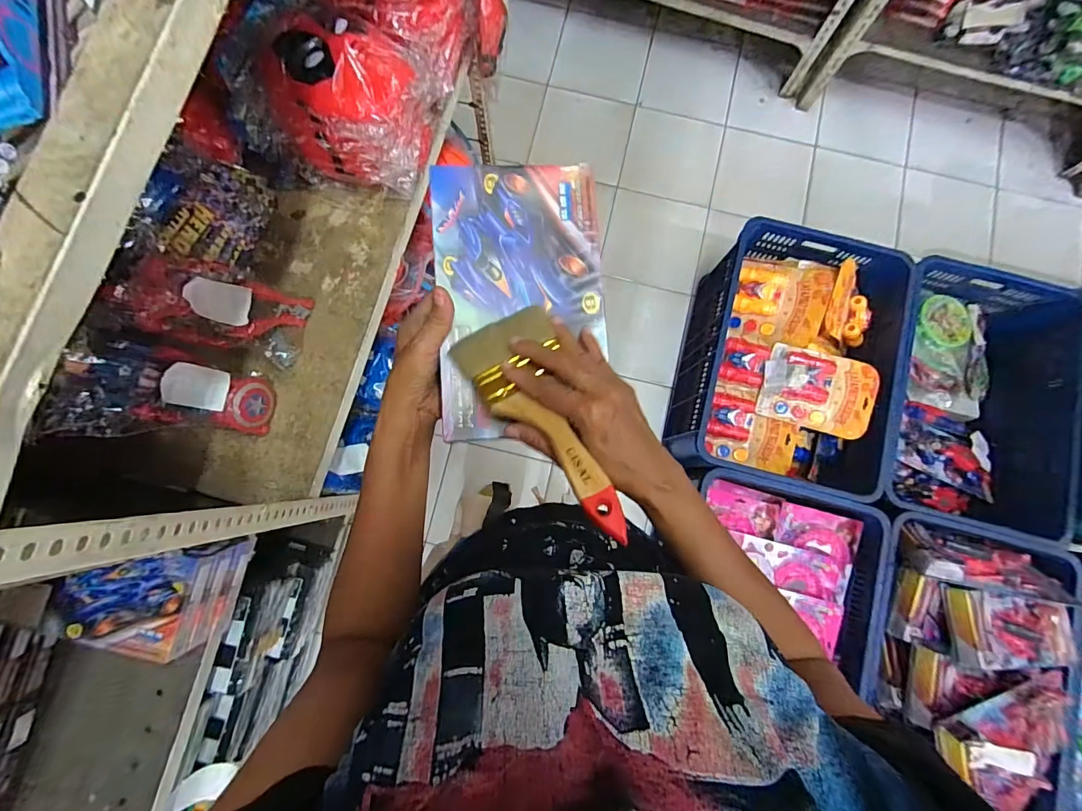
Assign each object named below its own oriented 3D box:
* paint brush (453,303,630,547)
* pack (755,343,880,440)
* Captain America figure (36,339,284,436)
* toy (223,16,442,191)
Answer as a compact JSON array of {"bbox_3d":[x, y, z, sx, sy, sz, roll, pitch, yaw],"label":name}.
[{"bbox_3d":[0.009,0.007,0.331,0.077,0.015,0.190,-32,66,-5],"label":"paint brush"},{"bbox_3d":[0.645,-0.035,1.072,0.237,0.075,0.181,17,82,2],"label":"pack"},{"bbox_3d":[-0.471,-0.018,0.598,0.058,0.241,0.113,-10,80,38],"label":"Captain America figure"},{"bbox_3d":[-0.290,-0.429,0.658,0.246,0.182,0.139,9,82,1],"label":"toy"}]

